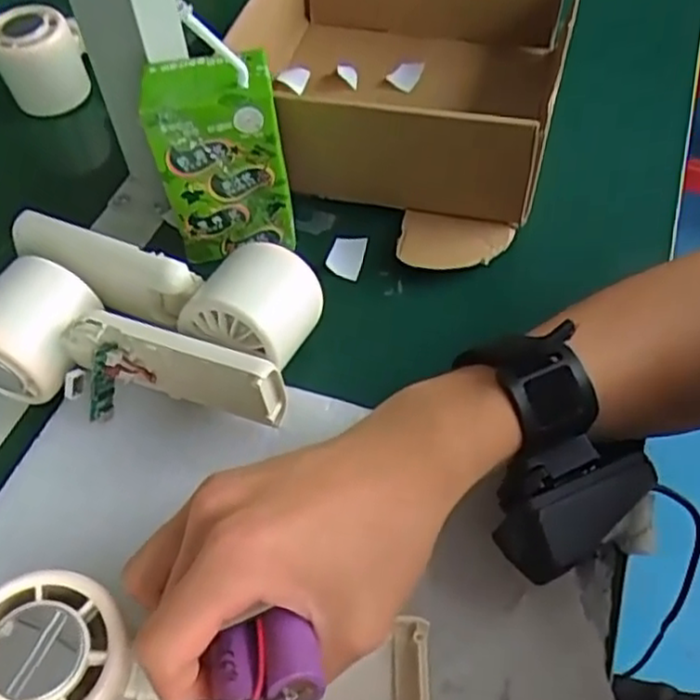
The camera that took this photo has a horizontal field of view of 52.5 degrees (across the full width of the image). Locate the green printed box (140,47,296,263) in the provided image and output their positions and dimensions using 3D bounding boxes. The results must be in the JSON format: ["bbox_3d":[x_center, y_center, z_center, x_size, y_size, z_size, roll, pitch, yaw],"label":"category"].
[{"bbox_3d":[-0.069,-0.102,0.389,0.065,0.106,0.041,-6,54,-3],"label":"green printed box"}]

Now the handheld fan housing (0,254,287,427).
[{"bbox_3d":[-0.109,0.010,0.338,0.153,0.052,0.057,22,57,16],"label":"handheld fan housing"}]

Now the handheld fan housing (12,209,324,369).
[{"bbox_3d":[-0.099,-0.033,0.367,0.161,0.052,0.053,16,56,13],"label":"handheld fan housing"}]

